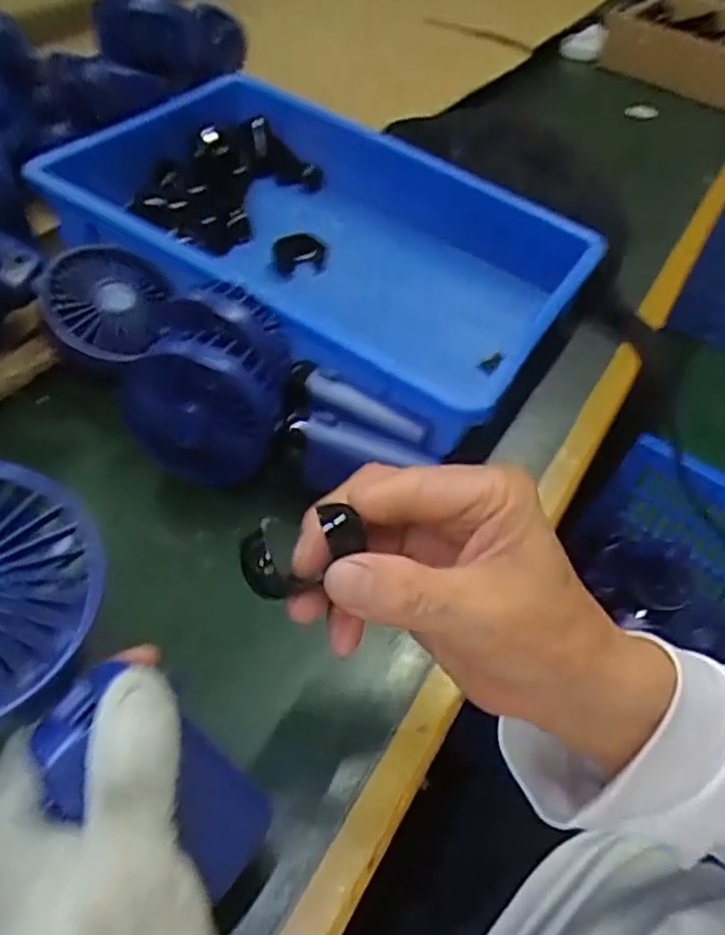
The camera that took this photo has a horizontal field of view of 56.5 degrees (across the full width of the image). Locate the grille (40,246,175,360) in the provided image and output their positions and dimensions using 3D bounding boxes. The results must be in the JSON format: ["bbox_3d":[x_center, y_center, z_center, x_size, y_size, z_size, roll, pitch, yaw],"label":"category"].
[{"bbox_3d":[-0.168,-0.110,0.440,0.077,0.017,0.083,13,61,-19],"label":"grille"}]

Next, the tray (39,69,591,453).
[{"bbox_3d":[-0.031,-0.166,0.516,0.364,0.088,0.262,28,51,18],"label":"tray"}]

